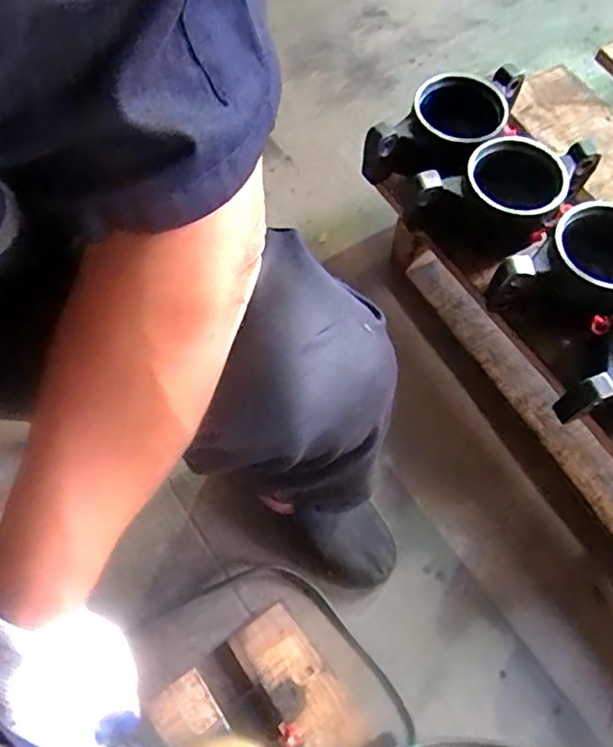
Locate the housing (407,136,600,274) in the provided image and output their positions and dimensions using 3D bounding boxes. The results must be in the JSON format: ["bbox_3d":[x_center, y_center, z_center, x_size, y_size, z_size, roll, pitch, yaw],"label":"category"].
[{"bbox_3d":[0.235,-0.221,0.718,0.146,0.100,0.181,38,71,15],"label":"housing"}]

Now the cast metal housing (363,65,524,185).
[{"bbox_3d":[0.186,-0.303,0.743,0.211,0.087,0.116,-40,72,-16],"label":"cast metal housing"}]

